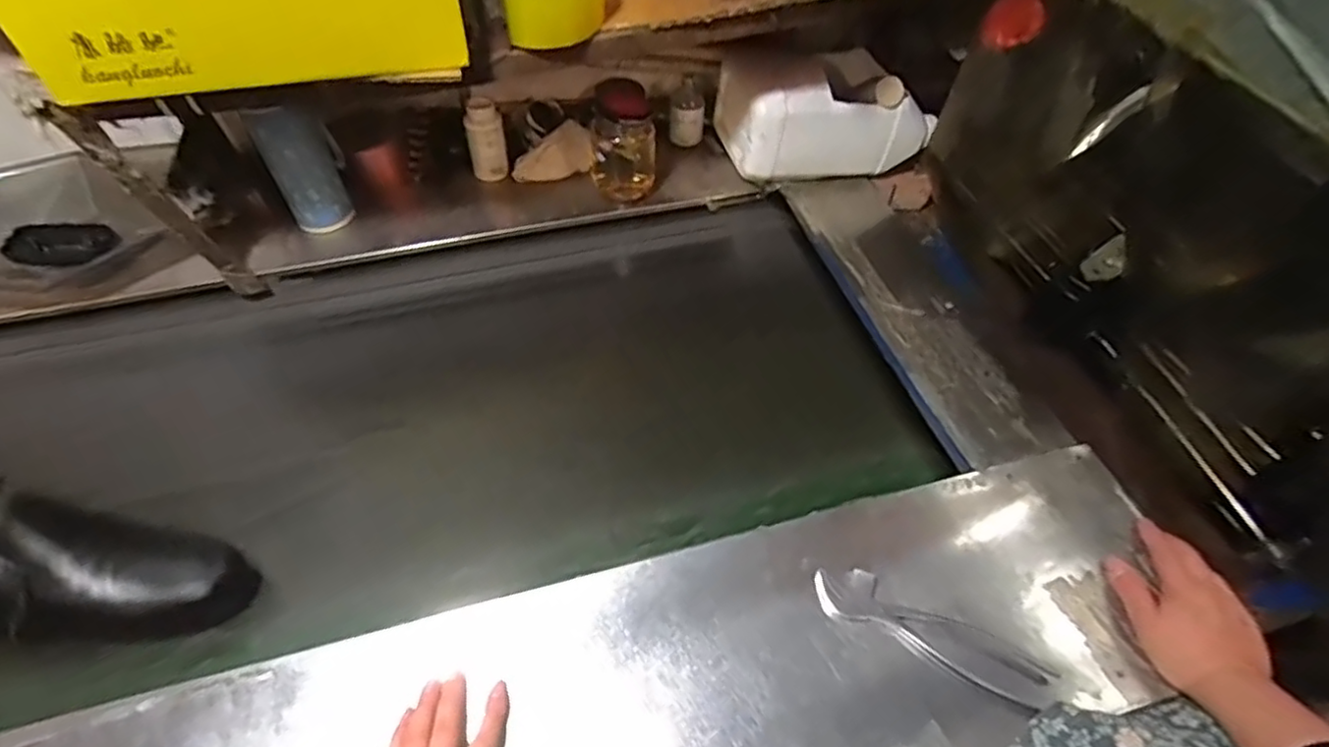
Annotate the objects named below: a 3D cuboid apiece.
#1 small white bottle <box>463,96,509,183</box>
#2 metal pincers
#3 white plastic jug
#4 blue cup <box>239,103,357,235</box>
[{"bbox_3d":[-0.244,-0.318,0.891,0.053,0.113,0.047,-10,54,-10],"label":"small white bottle"},{"bbox_3d":[0.223,0.218,0.545,0.195,0.014,0.050,25,56,15],"label":"metal pincers"},{"bbox_3d":[0.218,-0.387,0.919,0.263,0.119,0.188,-12,54,-12],"label":"white plastic jug"},{"bbox_3d":[-0.436,-0.249,0.789,0.082,0.169,0.069,-23,57,-19],"label":"blue cup"}]

